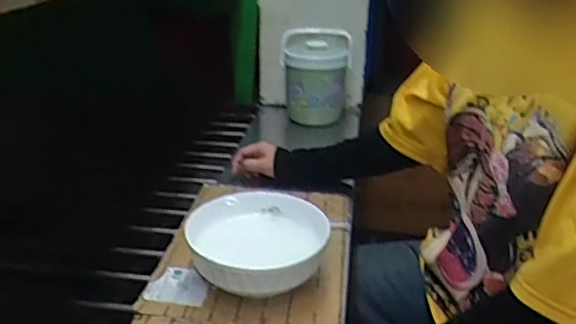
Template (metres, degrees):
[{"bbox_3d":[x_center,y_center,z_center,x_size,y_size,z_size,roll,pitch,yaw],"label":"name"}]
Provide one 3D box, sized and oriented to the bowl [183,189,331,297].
[{"bbox_3d":[-0.042,0.112,0.747,0.172,0.081,0.172,1,24,-1],"label":"bowl"}]

